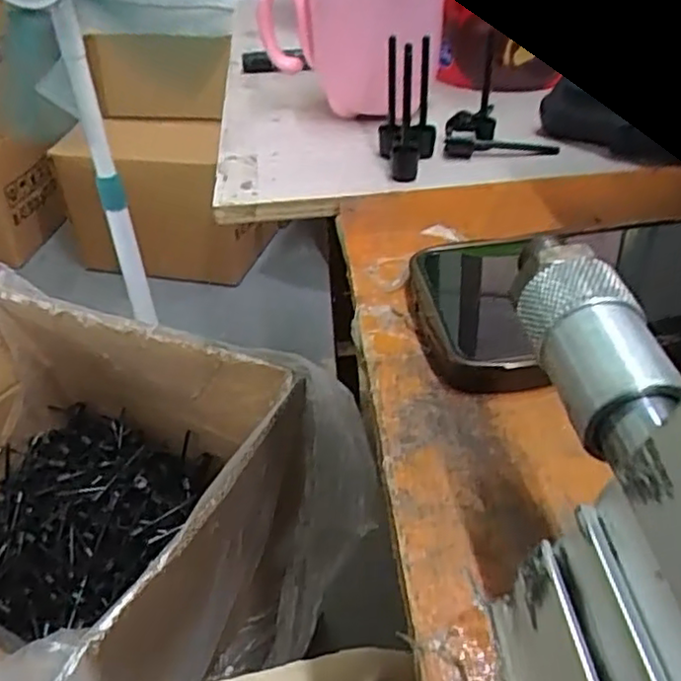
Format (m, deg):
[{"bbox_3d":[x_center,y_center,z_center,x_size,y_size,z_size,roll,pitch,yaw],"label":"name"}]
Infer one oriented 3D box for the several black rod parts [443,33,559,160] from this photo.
[{"bbox_3d":[0.088,-0.135,0.382,0.062,0.053,0.036,-3,38,0],"label":"several black rod parts"}]

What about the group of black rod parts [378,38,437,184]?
[{"bbox_3d":[0.035,-0.122,0.357,0.030,0.063,0.040,2,38,7],"label":"group of black rod parts"}]

